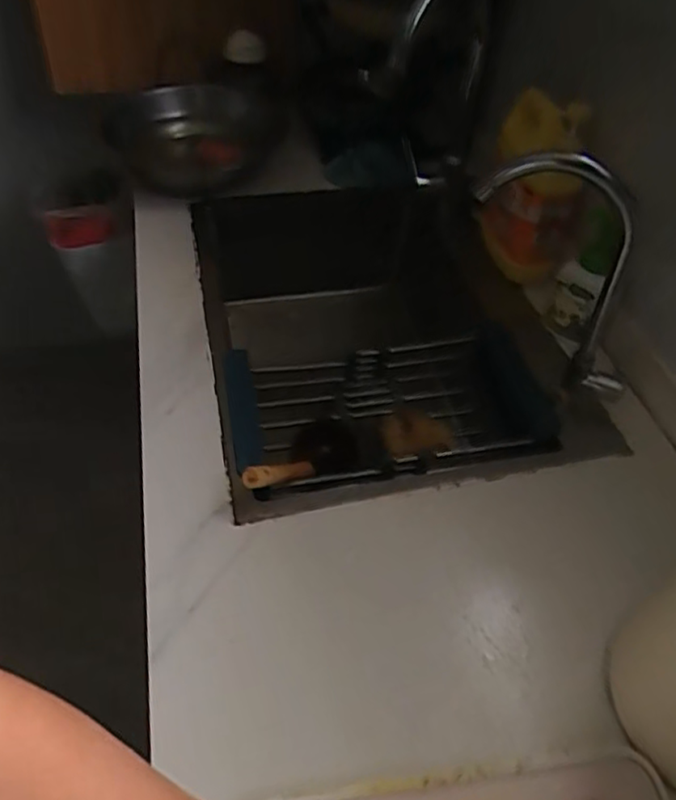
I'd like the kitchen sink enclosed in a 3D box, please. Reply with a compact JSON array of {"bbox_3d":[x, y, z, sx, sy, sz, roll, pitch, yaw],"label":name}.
[{"bbox_3d":[0.049,-0.068,0.926,0.459,0.236,0.614,-8,50,-11],"label":"kitchen sink"}]

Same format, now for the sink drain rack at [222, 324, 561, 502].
[{"bbox_3d":[0.068,0.033,0.774,0.389,0.101,0.226,-7,50,-10],"label":"sink drain rack"}]

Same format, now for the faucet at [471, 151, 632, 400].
[{"bbox_3d":[0.228,-0.131,0.650,0.205,0.245,0.053,14,49,8],"label":"faucet"}]

